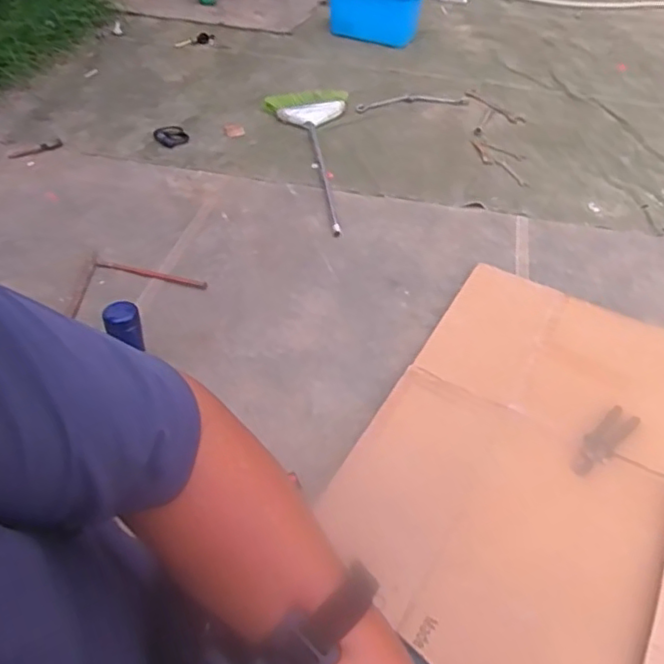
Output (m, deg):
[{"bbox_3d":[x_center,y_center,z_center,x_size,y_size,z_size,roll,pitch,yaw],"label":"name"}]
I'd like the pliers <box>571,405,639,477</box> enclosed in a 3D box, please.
[{"bbox_3d":[0.500,0.197,1.102,0.205,0.025,0.052,-34,56,-28],"label":"pliers"}]

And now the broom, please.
[{"bbox_3d":[-0.078,-0.525,1.751,0.269,0.040,0.753,-1,47,-2],"label":"broom"}]

